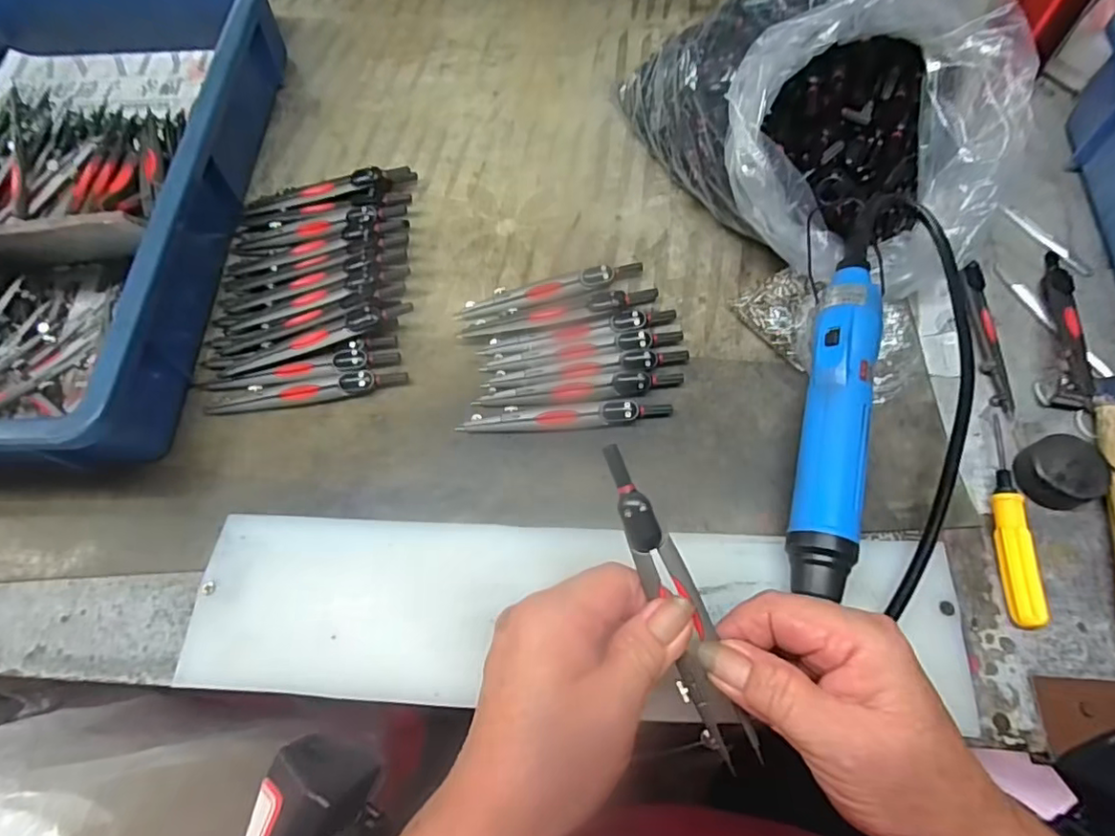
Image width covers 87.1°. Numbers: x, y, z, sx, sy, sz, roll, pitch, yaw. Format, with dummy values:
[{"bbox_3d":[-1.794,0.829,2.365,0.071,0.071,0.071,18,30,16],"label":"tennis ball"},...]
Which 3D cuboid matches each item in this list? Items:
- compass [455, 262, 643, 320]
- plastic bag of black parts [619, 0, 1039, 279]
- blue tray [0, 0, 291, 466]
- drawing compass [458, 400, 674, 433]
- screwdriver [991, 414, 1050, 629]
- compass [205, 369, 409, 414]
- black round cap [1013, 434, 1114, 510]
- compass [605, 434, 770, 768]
[{"bbox_3d":[-0.006,-0.088,0.405,0.129,0.013,0.021,-14,66,-4],"label":"compass"},{"bbox_3d":[0.179,-0.205,0.389,0.186,0.116,0.230,-20,66,-6],"label":"plastic bag of black parts"},{"bbox_3d":[-0.380,-0.179,0.430,0.296,0.078,0.459,-1,66,2],"label":"blue tray"},{"bbox_3d":[0.005,-0.001,0.363,0.129,0.012,0.015,-1,66,2],"label":"drawing compass"},{"bbox_3d":[0.250,0.054,0.322,0.013,0.015,0.116,8,66,6],"label":"screwdriver"},{"bbox_3d":[-0.163,-0.018,0.379,0.127,0.014,0.015,-8,65,-1],"label":"compass"},{"bbox_3d":[0.283,0.028,0.327,0.044,0.019,0.038,-24,67,-8],"label":"black round cap"},{"bbox_3d":[0.047,0.072,0.230,0.020,0.006,0.129,-20,85,-6],"label":"compass"}]

